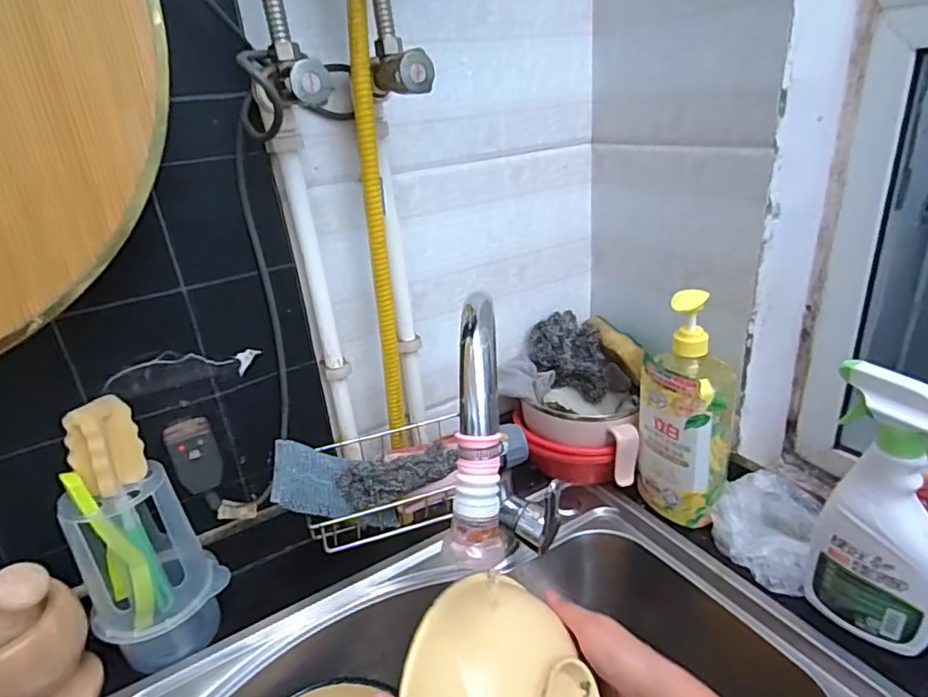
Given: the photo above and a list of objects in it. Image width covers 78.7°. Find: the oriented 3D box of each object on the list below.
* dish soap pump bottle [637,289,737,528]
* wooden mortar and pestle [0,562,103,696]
[{"bbox_3d":[0.244,0.073,0.617,0.096,0.261,0.064,2,26,16],"label":"dish soap pump bottle"},{"bbox_3d":[-0.383,0.258,0.488,0.083,0.152,0.098,14,31,36],"label":"wooden mortar and pestle"}]

